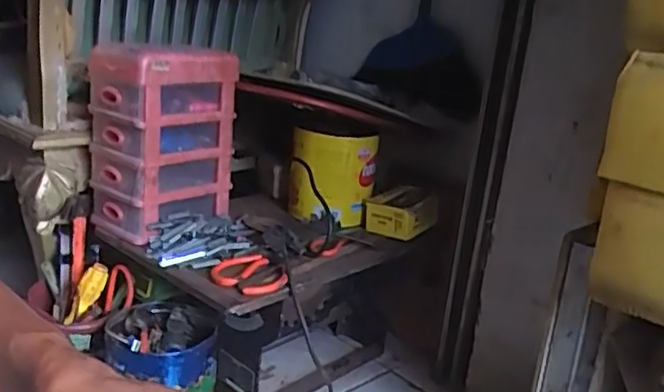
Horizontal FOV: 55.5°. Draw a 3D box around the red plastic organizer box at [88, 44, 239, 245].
[{"bbox_3d":[-0.260,-0.089,0.975,0.150,0.262,0.178,14,17,37],"label":"red plastic organizer box"}]

